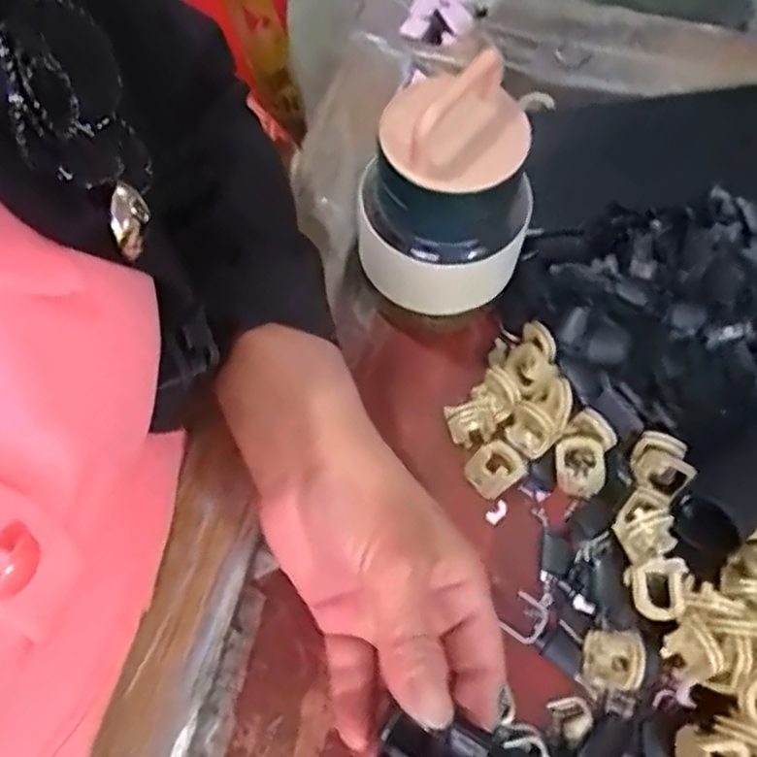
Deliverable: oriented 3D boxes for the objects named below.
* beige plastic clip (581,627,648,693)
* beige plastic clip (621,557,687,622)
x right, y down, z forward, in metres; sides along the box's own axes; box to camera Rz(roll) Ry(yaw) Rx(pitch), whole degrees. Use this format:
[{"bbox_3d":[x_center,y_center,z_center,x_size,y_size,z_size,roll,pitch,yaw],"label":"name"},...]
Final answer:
[{"bbox_3d":[0.100,0.116,0.300,0.026,0.015,0.023,-20,62,36],"label":"beige plastic clip"},{"bbox_3d":[0.120,0.088,0.306,0.024,0.014,0.024,-17,64,-8],"label":"beige plastic clip"}]

